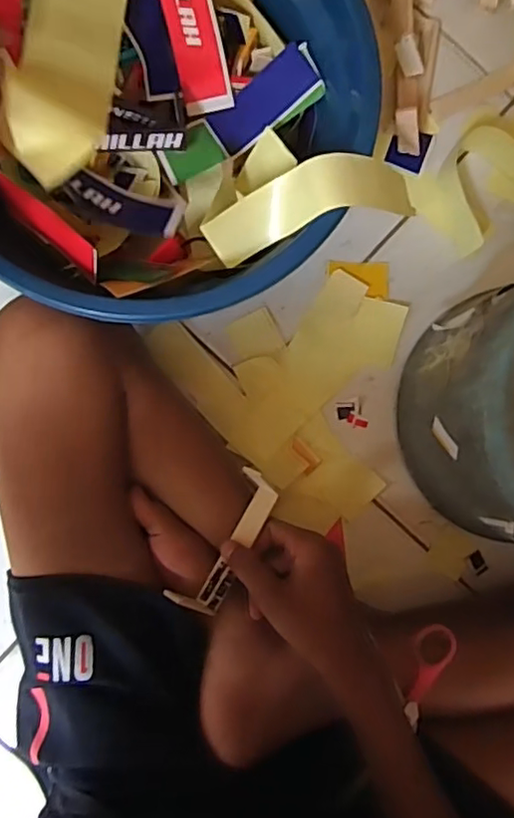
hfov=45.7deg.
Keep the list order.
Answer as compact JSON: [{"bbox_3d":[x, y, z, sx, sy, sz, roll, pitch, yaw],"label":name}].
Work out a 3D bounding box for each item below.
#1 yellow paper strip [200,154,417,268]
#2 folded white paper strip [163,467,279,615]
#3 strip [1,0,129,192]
[{"bbox_3d":[0.042,-0.161,0.477,0.163,0.056,0.045,-15,89,-4],"label":"yellow paper strip"},{"bbox_3d":[-0.023,0.106,0.487,0.040,0.034,0.116,33,74,-1],"label":"folded white paper strip"},{"bbox_3d":[-0.135,-0.249,0.435,0.067,0.039,0.212,2,67,-3],"label":"strip"}]

